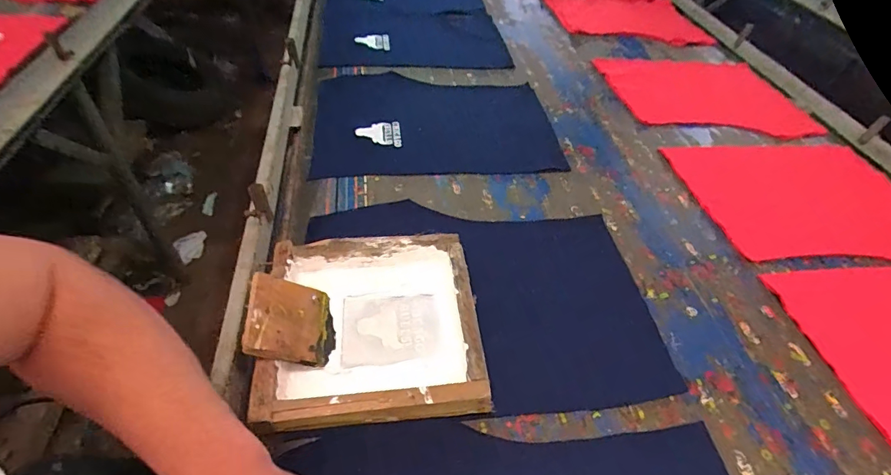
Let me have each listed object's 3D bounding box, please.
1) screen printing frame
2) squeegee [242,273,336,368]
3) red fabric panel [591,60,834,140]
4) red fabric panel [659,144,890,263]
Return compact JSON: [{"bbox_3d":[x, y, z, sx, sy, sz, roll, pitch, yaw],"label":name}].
[{"bbox_3d":[-0.091,0.109,0.558,0.253,0.057,0.242,-3,47,-6],"label":"screen printing frame"},{"bbox_3d":[-0.183,0.098,0.523,0.106,0.013,0.101,24,38,-35],"label":"squeegee"},{"bbox_3d":[0.626,-0.361,1.058,0.426,0.043,0.315,-3,47,-6],"label":"red fabric panel"},{"bbox_3d":[0.691,-0.074,0.836,0.465,0.013,0.320,-1,49,-6],"label":"red fabric panel"}]

